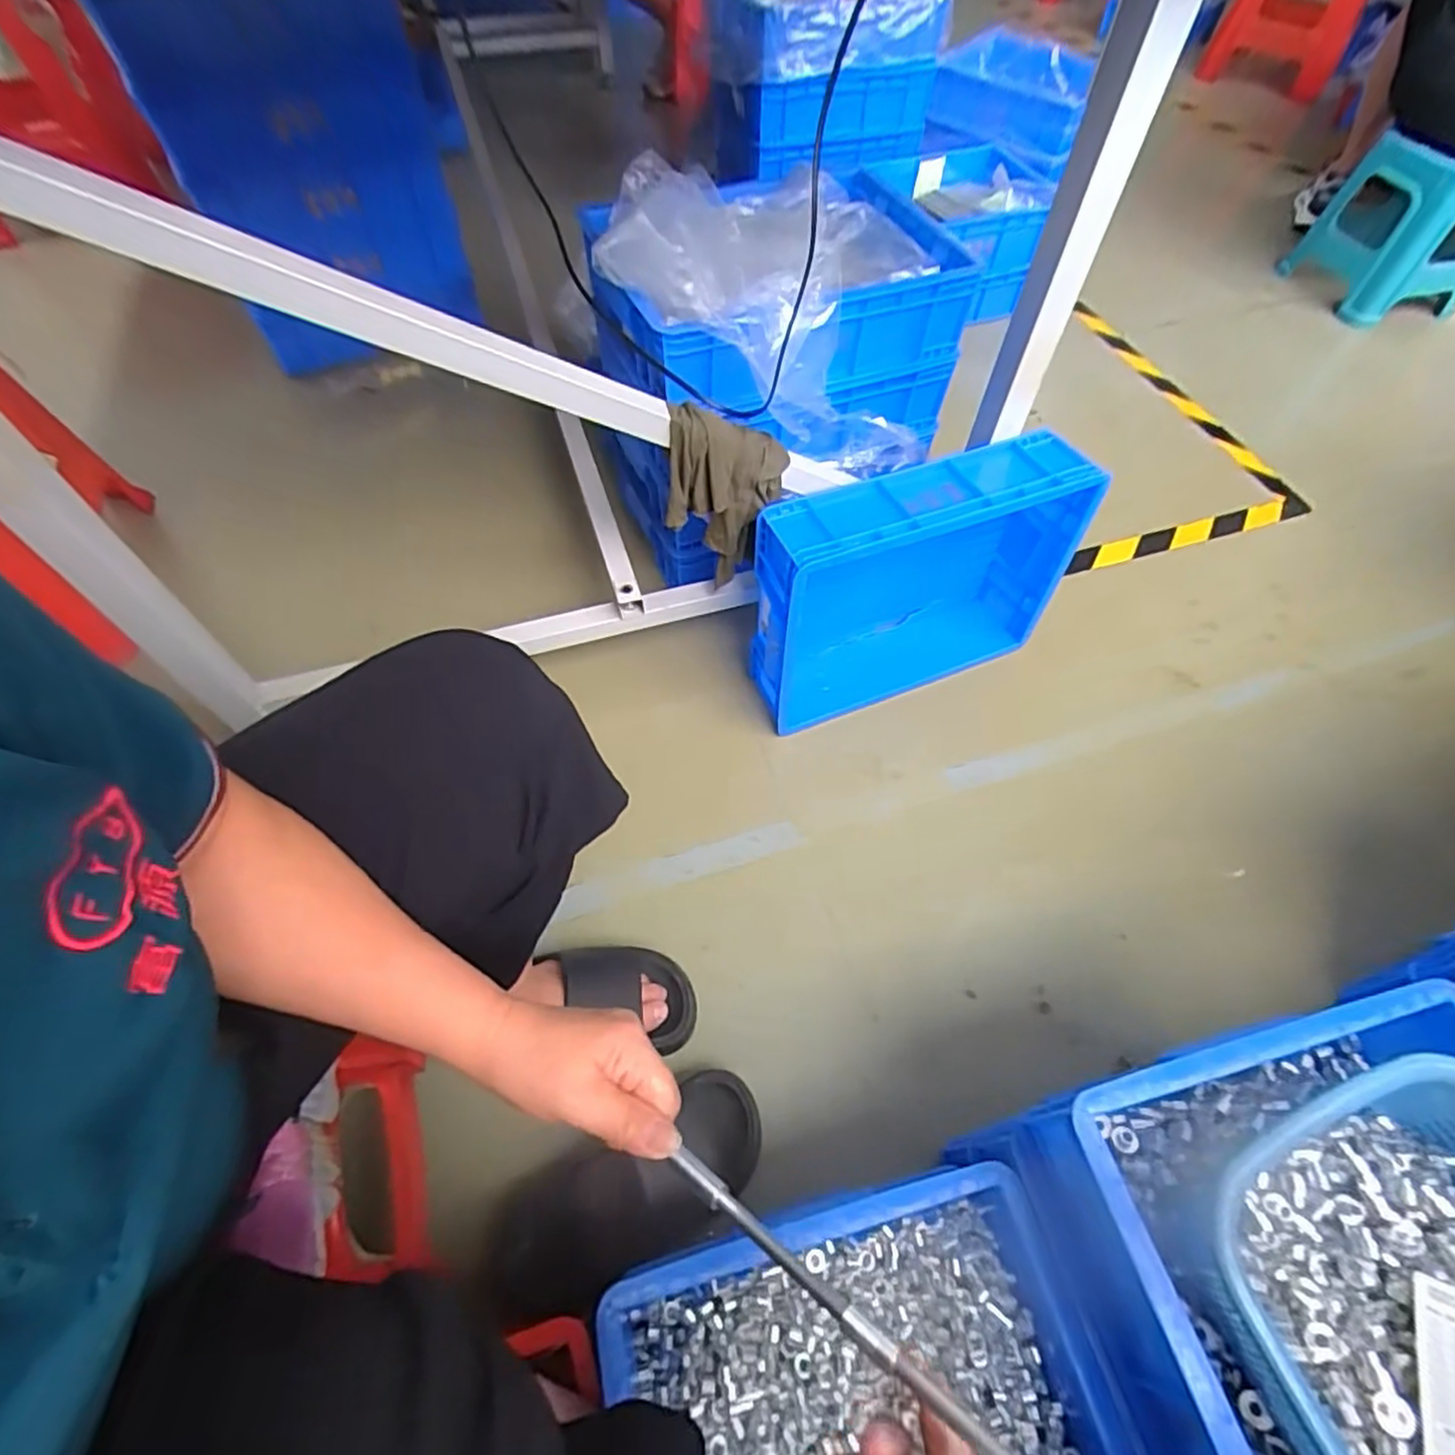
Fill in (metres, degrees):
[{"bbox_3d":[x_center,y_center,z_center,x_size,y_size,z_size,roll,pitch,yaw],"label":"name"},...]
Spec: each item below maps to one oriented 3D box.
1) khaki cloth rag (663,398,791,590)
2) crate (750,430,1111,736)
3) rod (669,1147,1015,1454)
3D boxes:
[{"bbox_3d":[-0.004,-0.259,0.788,0.132,0.214,0.065,-8,59,-6],"label":"khaki cloth rag"},{"bbox_3d":[0.229,-0.184,0.901,0.401,0.301,0.146,-19,61,-13],"label":"crate"},{"bbox_3d":[0.046,0.247,0.304,0.191,0.009,0.010,19,56,40],"label":"rod"}]

